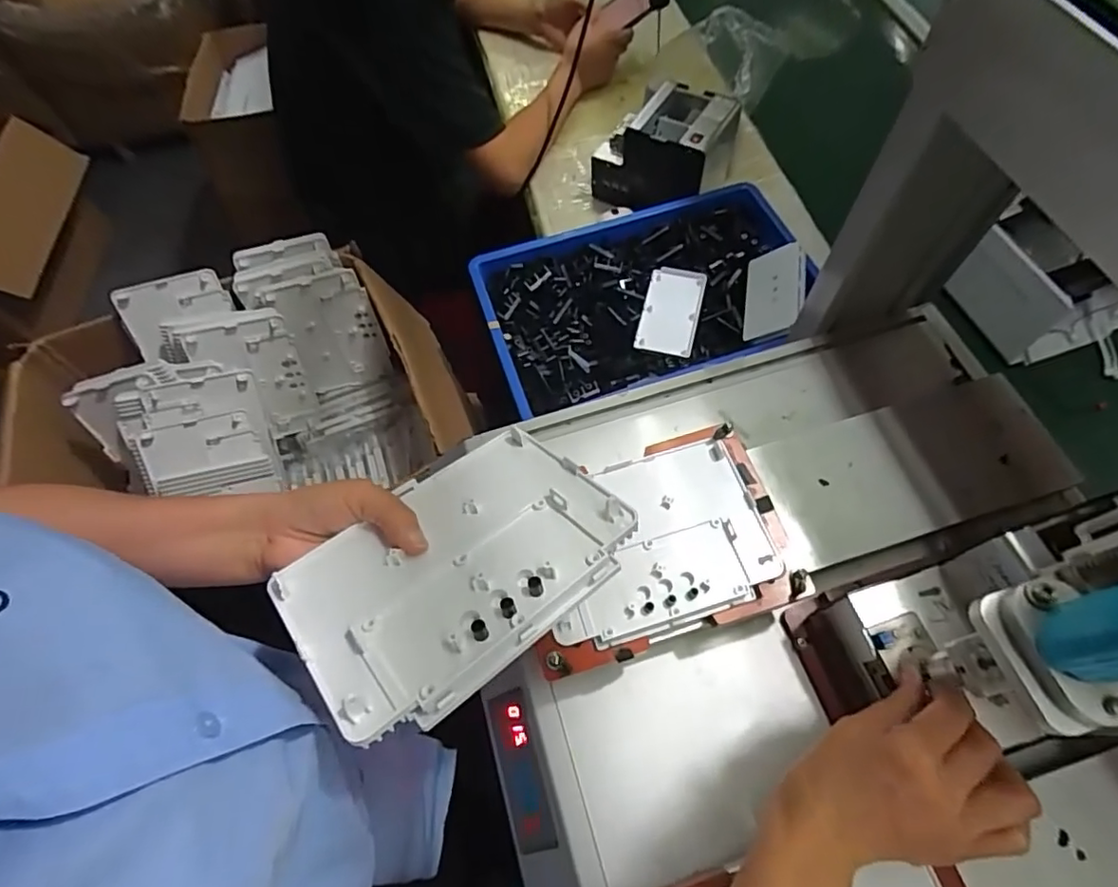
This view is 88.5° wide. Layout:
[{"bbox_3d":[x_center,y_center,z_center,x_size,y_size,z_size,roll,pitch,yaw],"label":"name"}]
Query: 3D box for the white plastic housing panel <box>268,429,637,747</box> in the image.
[{"bbox_3d":[-0.059,0.067,0.335,0.185,0.011,0.137,-34,47,-24],"label":"white plastic housing panel"}]

